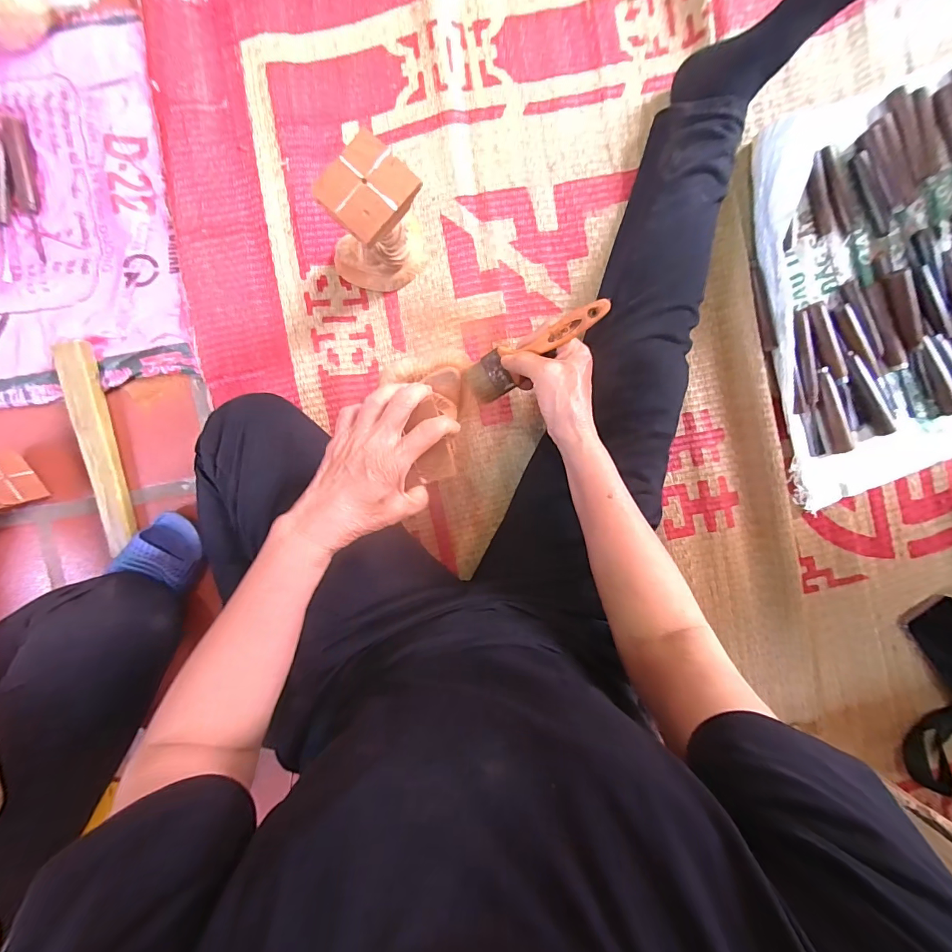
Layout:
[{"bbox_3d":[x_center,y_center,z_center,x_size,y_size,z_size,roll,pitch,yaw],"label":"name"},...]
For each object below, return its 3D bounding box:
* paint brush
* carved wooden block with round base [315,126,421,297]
[{"bbox_3d":[0.055,-0.124,0.418,0.177,0.011,0.044,-20,96,44],"label":"paint brush"},{"bbox_3d":[-0.114,-0.271,0.454,0.093,0.172,0.101,42,93,-3],"label":"carved wooden block with round base"}]

